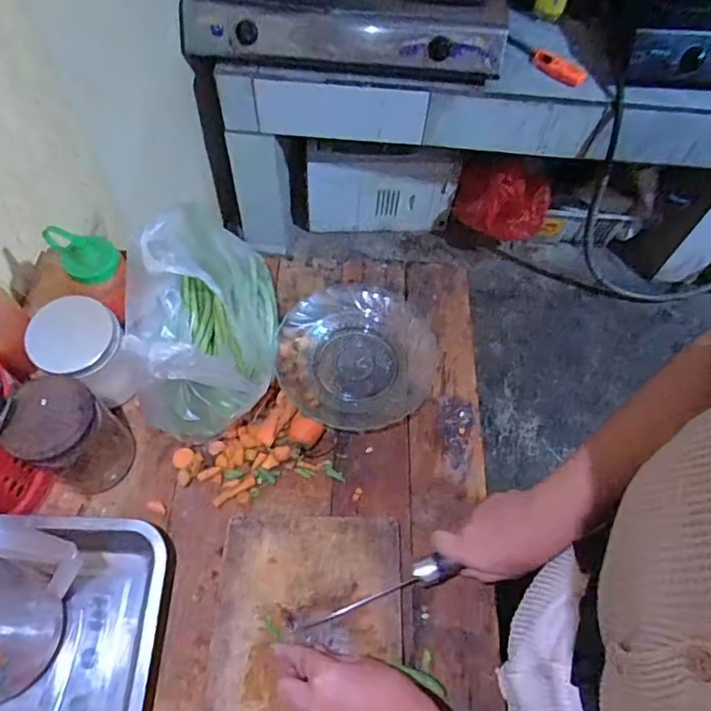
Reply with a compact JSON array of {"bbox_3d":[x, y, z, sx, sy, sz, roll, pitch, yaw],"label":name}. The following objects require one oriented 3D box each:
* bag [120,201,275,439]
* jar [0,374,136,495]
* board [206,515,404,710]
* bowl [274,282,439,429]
[{"bbox_3d":[-0.172,-0.049,0.610,0.155,0.148,0.261,-5,60,-6],"label":"bag"},{"bbox_3d":[-0.282,0.084,0.546,0.069,0.137,0.085,37,64,17],"label":"jar"},{"bbox_3d":[-0.045,0.297,0.492,0.174,0.022,0.293,2,60,-2],"label":"board"},{"bbox_3d":[-0.001,0.003,0.653,0.181,0.051,0.185,1,60,-2],"label":"bowl"}]

